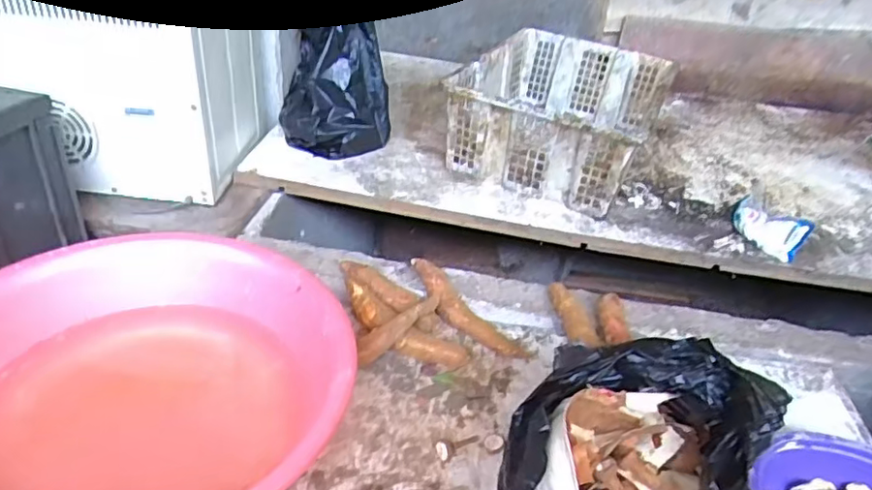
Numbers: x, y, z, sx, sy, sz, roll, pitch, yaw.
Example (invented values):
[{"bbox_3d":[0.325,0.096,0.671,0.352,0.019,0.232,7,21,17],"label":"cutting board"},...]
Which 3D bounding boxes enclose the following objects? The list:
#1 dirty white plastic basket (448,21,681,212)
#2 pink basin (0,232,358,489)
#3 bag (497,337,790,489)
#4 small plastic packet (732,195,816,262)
[{"bbox_3d":[0.245,-0.262,1.176,0.326,0.173,0.471,19,36,17],"label":"dirty white plastic basket"},{"bbox_3d":[-0.299,0.155,0.610,0.410,0.137,0.373,5,34,-3],"label":"pink basin"},{"bbox_3d":[0.187,0.198,0.574,0.212,0.130,0.313,21,37,20],"label":"bag"},{"bbox_3d":[0.538,-0.029,0.987,0.047,0.071,0.125,-15,40,-29],"label":"small plastic packet"}]

